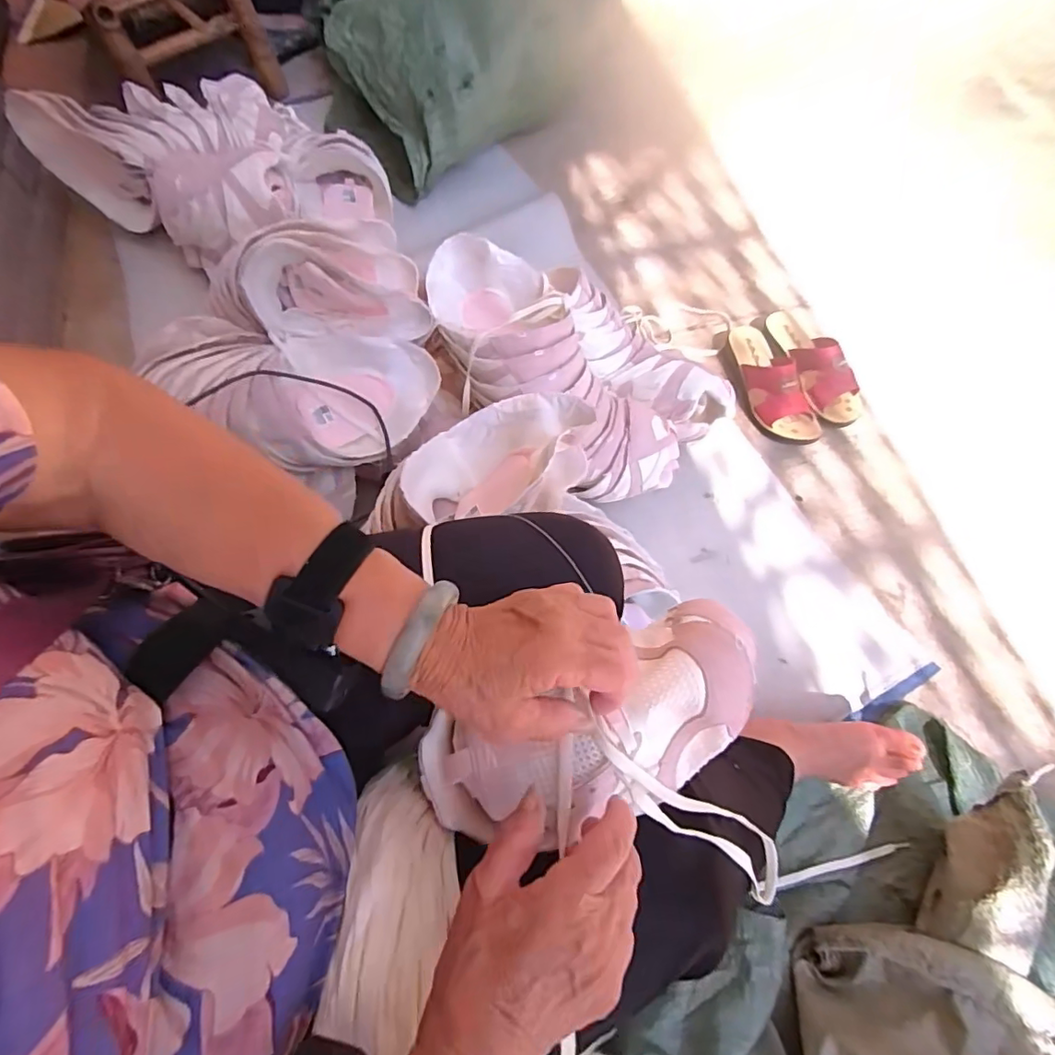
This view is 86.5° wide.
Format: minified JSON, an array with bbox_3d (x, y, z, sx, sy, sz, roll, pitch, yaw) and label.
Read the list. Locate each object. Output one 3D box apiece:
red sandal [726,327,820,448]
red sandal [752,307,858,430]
[{"bbox_3d":[0.382,-0.235,0.889,0.091,0.079,0.229,-22,68,-7],"label":"red sandal"},{"bbox_3d":[0.460,-0.275,0.910,0.086,0.072,0.238,-21,68,-6],"label":"red sandal"}]

